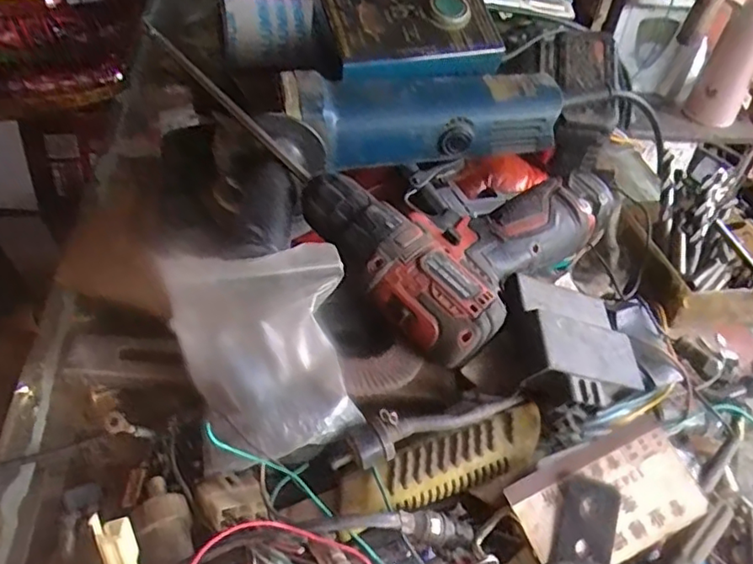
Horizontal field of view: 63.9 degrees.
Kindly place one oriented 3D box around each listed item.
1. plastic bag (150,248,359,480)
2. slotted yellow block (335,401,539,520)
[{"bbox_3d":[-0.061,0.029,0.321,0.088,0.060,0.108,-9,45,-15],"label":"plastic bag"},{"bbox_3d":[0.038,0.096,0.320,0.121,0.017,0.028,-15,47,-20],"label":"slotted yellow block"}]

